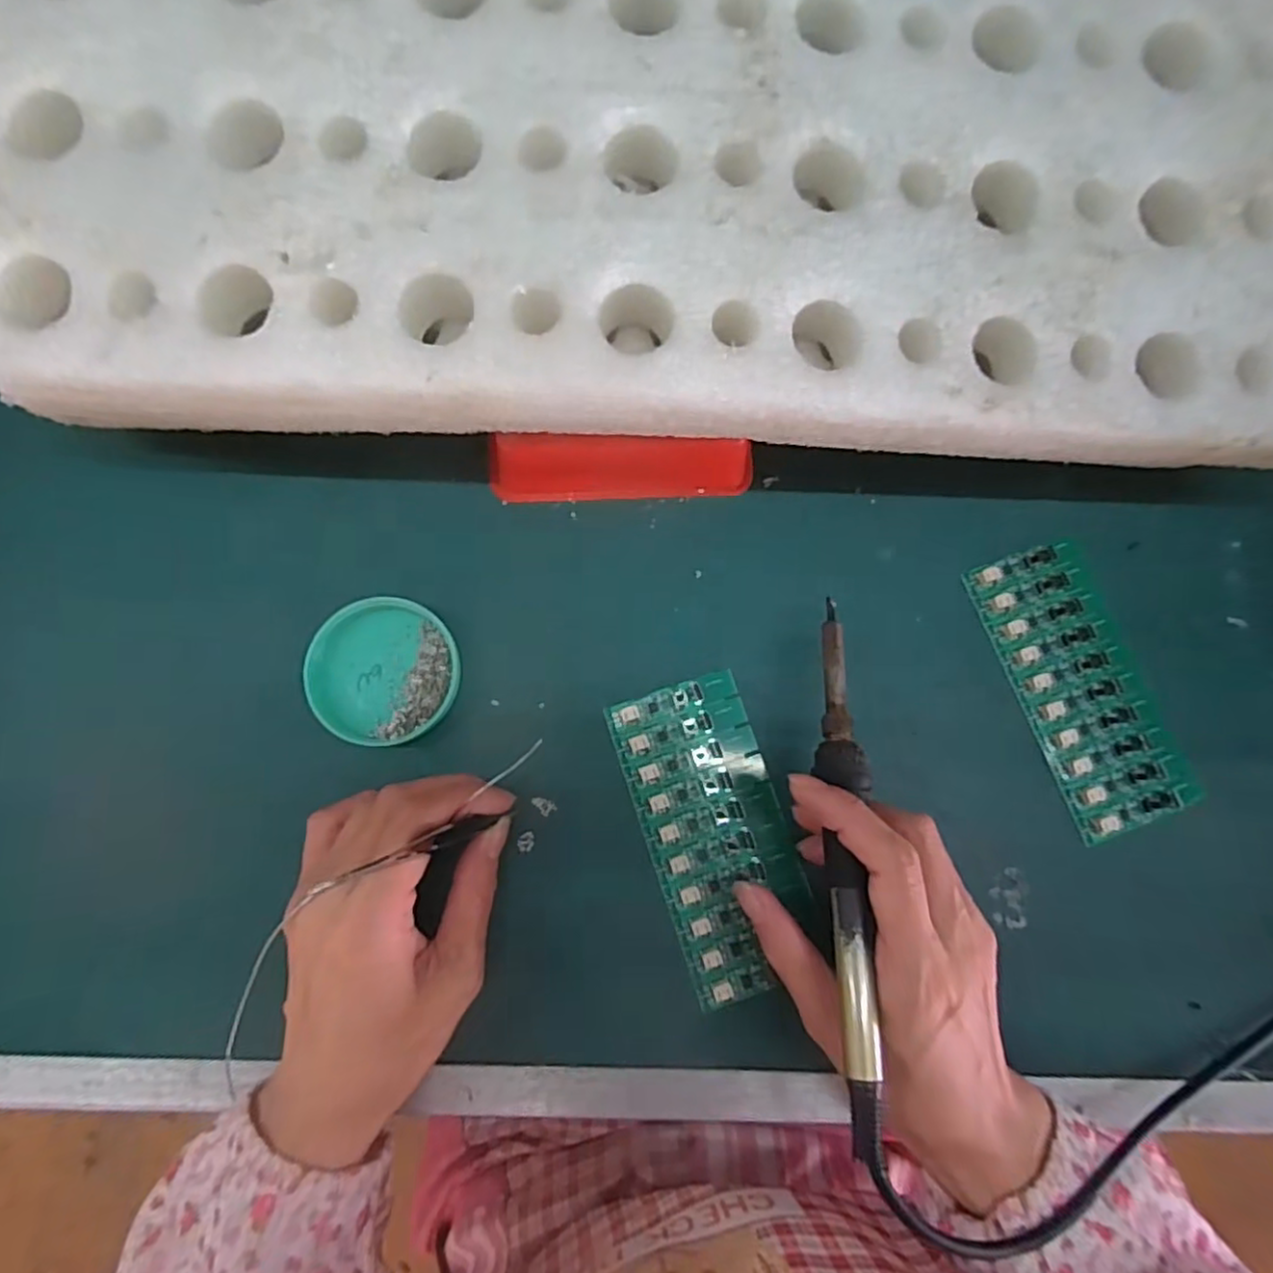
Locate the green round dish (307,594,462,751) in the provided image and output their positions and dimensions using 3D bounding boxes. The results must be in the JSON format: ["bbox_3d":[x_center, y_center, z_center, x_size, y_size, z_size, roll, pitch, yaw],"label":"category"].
[{"bbox_3d":[-0.115,0.016,0.312,0.065,0.013,0.064,0,80,-2],"label":"green round dish"}]

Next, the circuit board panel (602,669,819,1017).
[{"bbox_3d":[0.036,0.088,0.308,0.062,0.005,0.134,-17,80,-6],"label":"circuit board panel"}]

